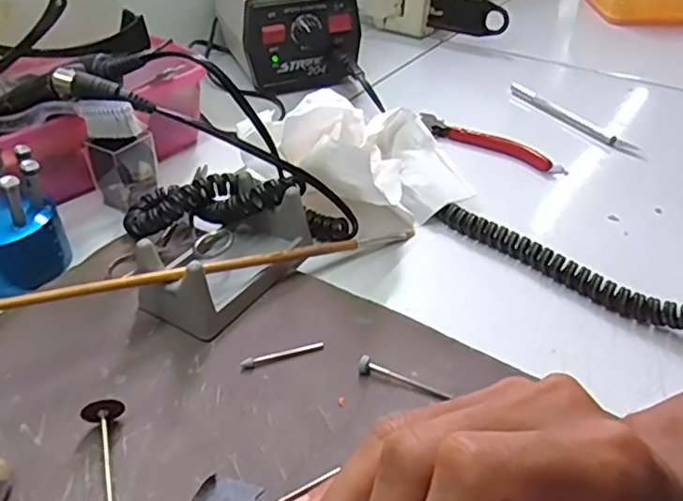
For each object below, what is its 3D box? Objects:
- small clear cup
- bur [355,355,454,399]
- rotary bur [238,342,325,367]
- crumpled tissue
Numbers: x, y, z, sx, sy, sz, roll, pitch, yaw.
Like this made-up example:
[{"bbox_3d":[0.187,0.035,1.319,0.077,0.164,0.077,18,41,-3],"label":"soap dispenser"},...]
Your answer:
[{"bbox_3d":[-0.144,-0.054,0.417,0.031,0.046,0.034,21,43,24],"label":"small clear cup"},{"bbox_3d":[0.029,0.060,0.297,0.046,0.006,0.007,15,41,18],"label":"bur"},{"bbox_3d":[-0.029,0.051,0.310,0.041,0.004,0.005,-11,40,-14],"label":"rotary bur"},{"bbox_3d":[0.014,-0.063,0.407,0.114,0.068,0.105,24,44,26],"label":"crumpled tissue"}]

